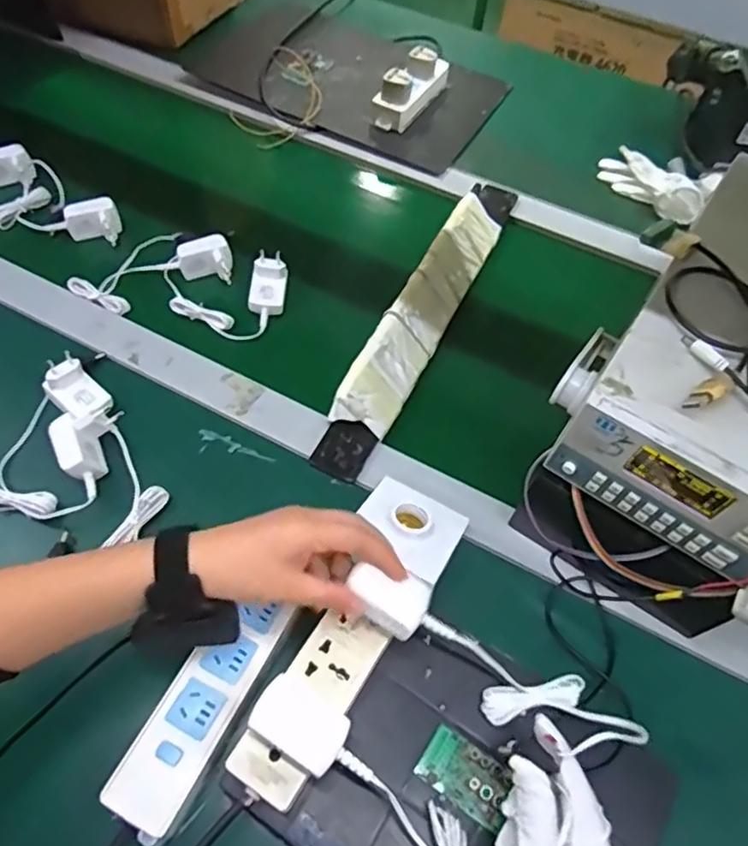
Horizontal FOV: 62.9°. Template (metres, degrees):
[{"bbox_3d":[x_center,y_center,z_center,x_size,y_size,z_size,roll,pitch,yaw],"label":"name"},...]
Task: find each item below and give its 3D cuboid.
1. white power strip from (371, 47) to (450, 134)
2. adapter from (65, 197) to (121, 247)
[{"bbox_3d":[0.056,-0.502,0.912,0.054,0.065,0.165,27,59,13],"label":"white power strip"},{"bbox_3d":[-0.342,-0.246,0.744,0.064,0.035,0.058,-19,60,-15],"label":"adapter"}]

